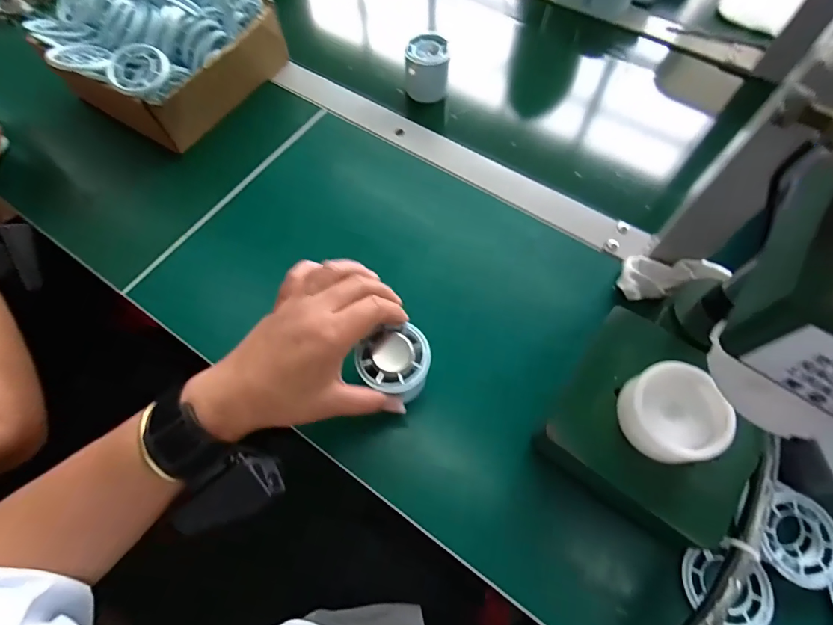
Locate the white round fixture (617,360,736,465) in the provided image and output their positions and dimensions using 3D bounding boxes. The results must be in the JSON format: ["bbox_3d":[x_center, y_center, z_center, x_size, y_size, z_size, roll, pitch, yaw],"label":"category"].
[{"bbox_3d":[0.174,0.066,0.280,0.064,0.033,0.059,0,65,1],"label":"white round fixture"}]

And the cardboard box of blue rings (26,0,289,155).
[{"bbox_3d":[-0.293,-0.298,0.478,0.206,0.101,0.198,26,68,12],"label":"cardboard box of blue rings"}]

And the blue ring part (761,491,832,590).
[{"bbox_3d":[0.264,0.158,0.291,0.054,0.014,0.054,0,65,1],"label":"blue ring part"}]

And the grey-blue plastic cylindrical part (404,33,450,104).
[{"bbox_3d":[0.010,-0.285,0.493,0.050,0.052,0.049,-7,65,-2],"label":"grey-blue plastic cylindrical part"}]

